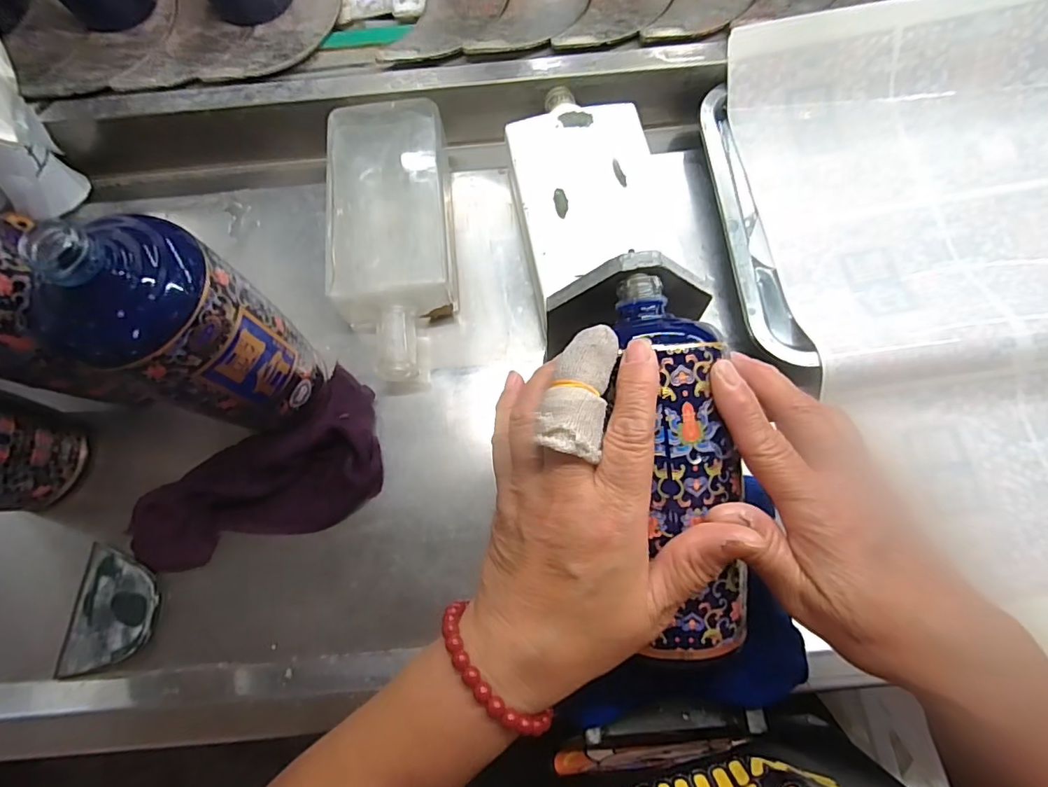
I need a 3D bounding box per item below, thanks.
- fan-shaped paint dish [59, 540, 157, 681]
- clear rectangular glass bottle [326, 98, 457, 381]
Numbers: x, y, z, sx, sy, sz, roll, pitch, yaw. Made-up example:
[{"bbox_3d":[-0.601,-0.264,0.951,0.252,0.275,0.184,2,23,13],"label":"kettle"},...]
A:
[{"bbox_3d":[-0.282,0.147,0.347,0.061,0.011,0.078,-1,78,2],"label":"fan-shaped paint dish"},{"bbox_3d":[-0.100,-0.120,0.396,0.091,0.047,0.225,-7,78,1],"label":"clear rectangular glass bottle"}]

